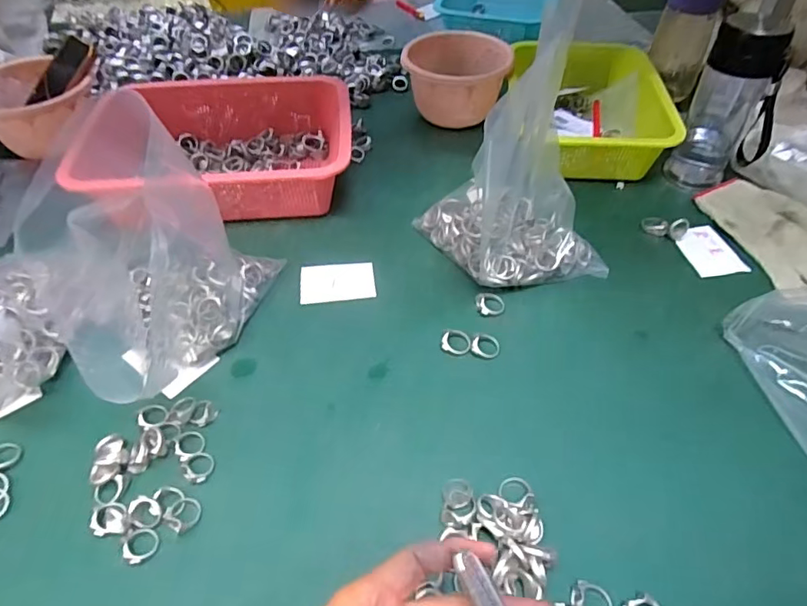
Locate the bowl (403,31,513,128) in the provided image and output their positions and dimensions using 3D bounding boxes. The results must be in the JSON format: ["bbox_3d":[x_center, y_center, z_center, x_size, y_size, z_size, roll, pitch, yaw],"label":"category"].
[{"bbox_3d":[0.070,-0.310,0.748,0.136,0.093,0.136,0,48,0],"label":"bowl"}]

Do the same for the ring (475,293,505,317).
[{"bbox_3d":[0.085,0.000,0.523,0.028,0.008,0.027,0,48,0],"label":"ring"}]

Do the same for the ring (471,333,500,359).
[{"bbox_3d":[0.075,0.038,0.487,0.025,0.008,0.026,0,48,0],"label":"ring"}]

